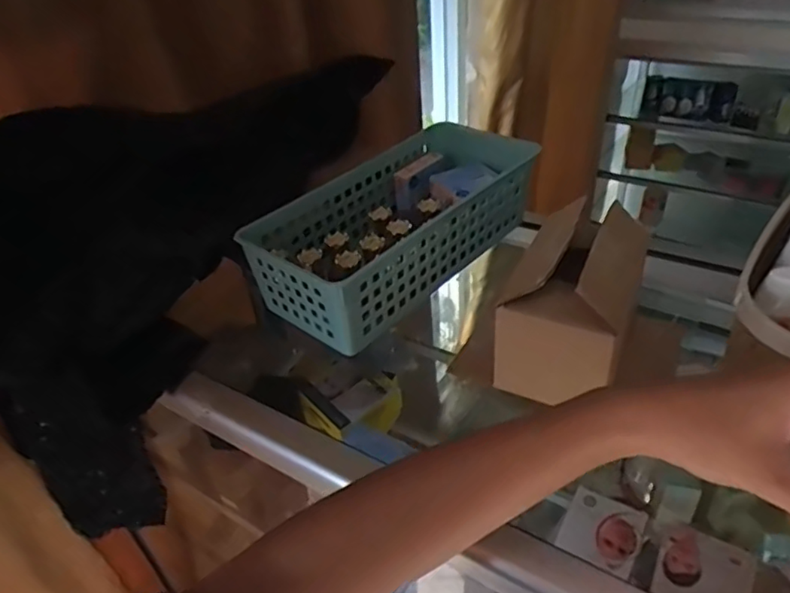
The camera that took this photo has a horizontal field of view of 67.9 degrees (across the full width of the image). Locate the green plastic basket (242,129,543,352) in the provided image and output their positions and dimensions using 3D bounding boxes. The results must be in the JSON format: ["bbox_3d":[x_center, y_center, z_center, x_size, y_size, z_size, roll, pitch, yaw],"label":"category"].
[{"bbox_3d":[0.006,-0.070,0.573,0.135,0.085,0.283,27,48,35],"label":"green plastic basket"}]

